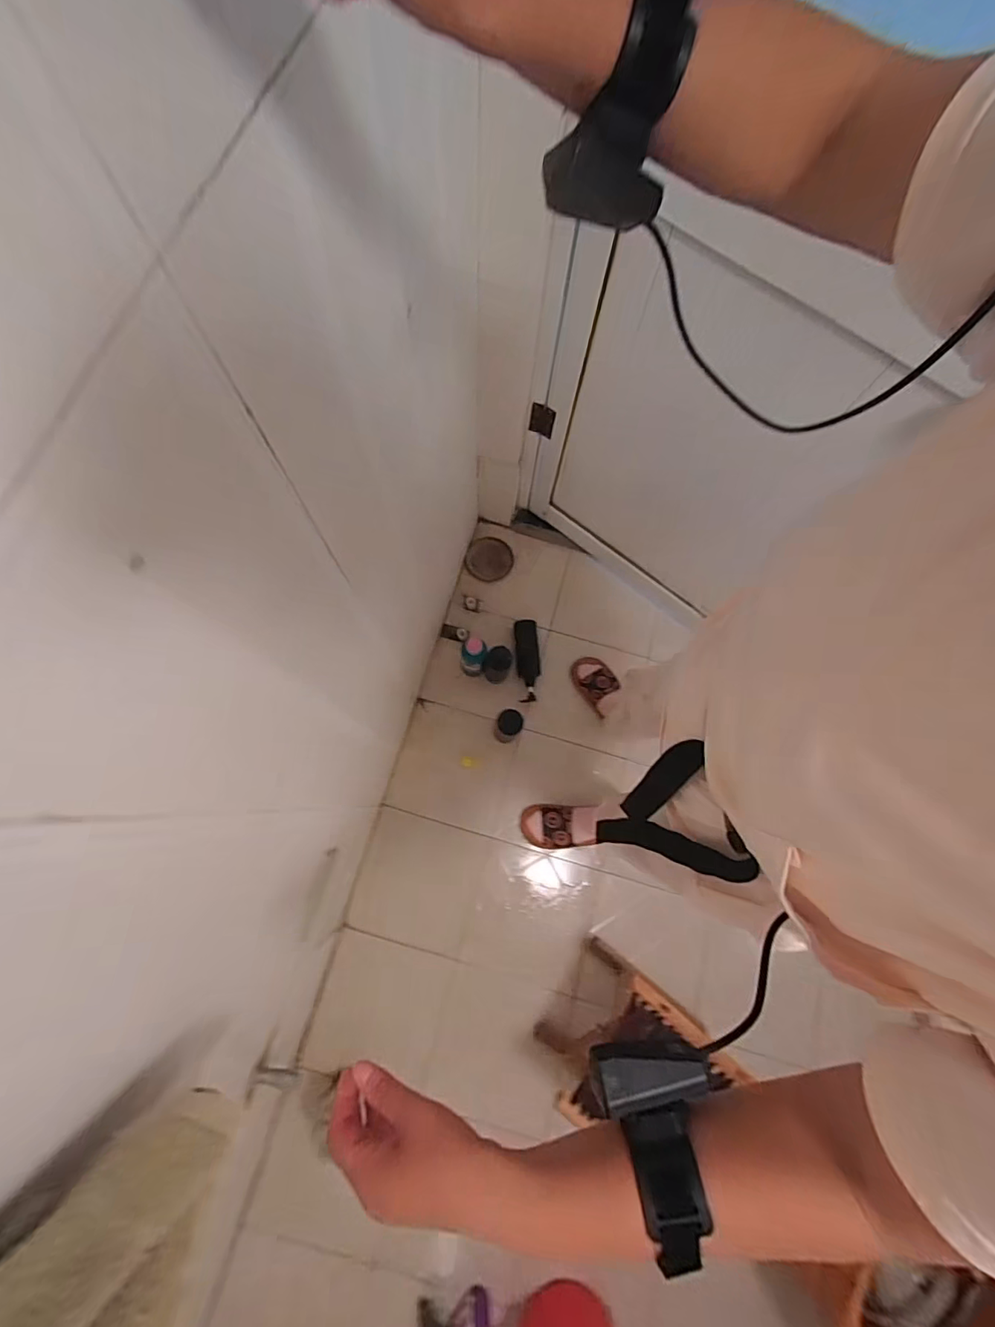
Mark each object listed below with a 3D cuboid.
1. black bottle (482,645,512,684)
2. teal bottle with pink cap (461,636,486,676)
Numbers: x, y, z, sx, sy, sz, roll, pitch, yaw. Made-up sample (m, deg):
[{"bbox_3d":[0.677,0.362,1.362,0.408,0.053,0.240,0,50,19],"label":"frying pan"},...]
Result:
[{"bbox_3d":[-0.001,0.005,1.312,0.069,0.173,0.058,10,75,2],"label":"black bottle"},{"bbox_3d":[-0.061,-0.012,1.300,0.059,0.202,0.053,7,75,1],"label":"teal bottle with pink cap"}]

